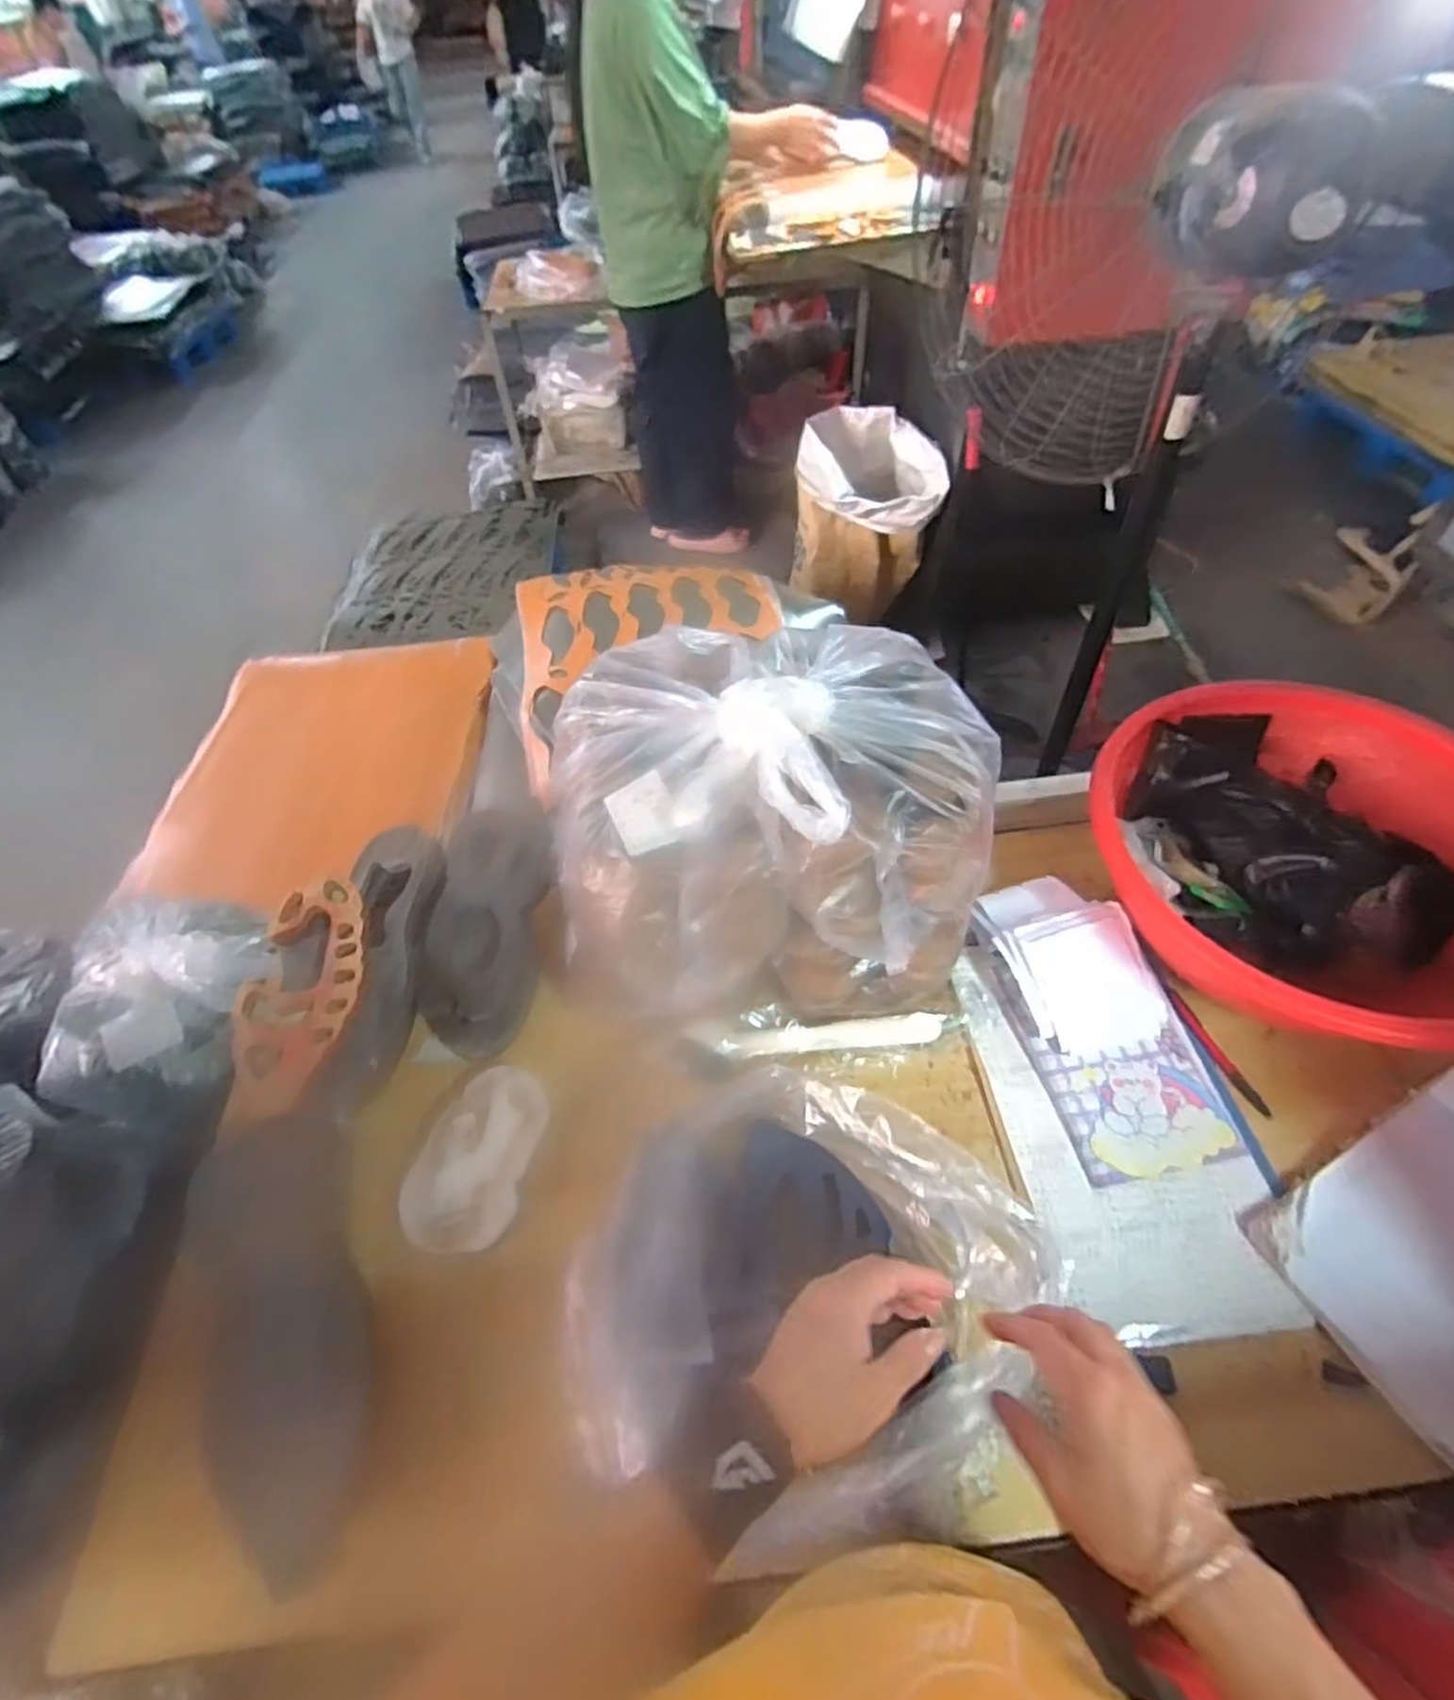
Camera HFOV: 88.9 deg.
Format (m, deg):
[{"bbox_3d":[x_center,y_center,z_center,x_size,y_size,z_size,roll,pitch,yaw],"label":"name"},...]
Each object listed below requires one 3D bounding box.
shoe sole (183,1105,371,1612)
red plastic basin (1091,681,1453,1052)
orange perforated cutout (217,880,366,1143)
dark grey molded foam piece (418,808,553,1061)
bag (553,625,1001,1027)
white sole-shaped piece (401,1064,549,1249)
[{"bbox_3d":[-0.350,0.377,0.588,0.114,0.021,0.311,-16,65,-9],"label":"shoe sole"},{"bbox_3d":[0.571,0.014,0.745,0.377,0.139,0.398,-30,55,-19],"label":"red plastic basin"},{"bbox_3d":[-0.380,0.131,0.674,0.100,0.040,0.224,-3,51,2],"label":"orange perforated cutout"},{"bbox_3d":[-0.244,0.076,0.769,0.112,0.047,0.266,-2,67,2],"label":"dark grey molded foam piece"},{"bbox_3d":[0.054,-0.038,0.700,0.396,0.233,0.313,-5,51,0],"label":"bag"},{"bbox_3d":[-0.224,0.276,0.669,0.093,0.021,0.153,11,53,13],"label":"white sole-shaped piece"}]

